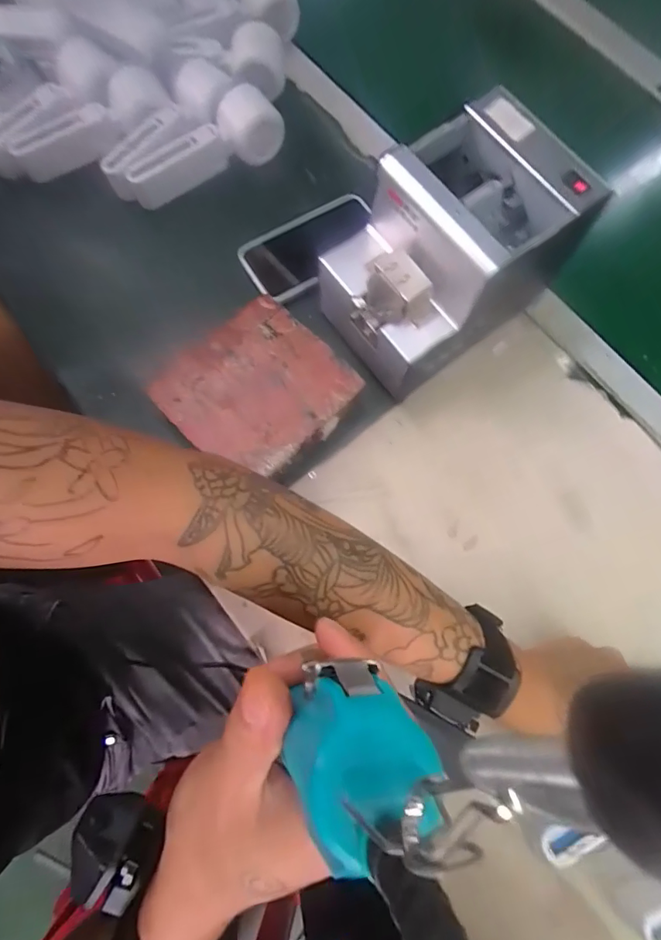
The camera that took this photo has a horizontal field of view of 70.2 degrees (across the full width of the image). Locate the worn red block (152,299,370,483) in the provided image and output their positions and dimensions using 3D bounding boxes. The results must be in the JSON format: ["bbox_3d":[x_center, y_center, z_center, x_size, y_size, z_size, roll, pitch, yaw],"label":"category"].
[{"bbox_3d":[-0.066,-0.069,0.430,0.135,0.043,0.143,44,77,10],"label":"worn red block"}]

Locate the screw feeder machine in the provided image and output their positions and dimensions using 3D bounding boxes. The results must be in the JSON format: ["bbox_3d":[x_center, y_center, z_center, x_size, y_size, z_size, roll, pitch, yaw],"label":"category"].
[{"bbox_3d":[0.095,-0.178,0.417,0.182,0.168,0.126,-31,77,-10],"label":"screw feeder machine"}]

